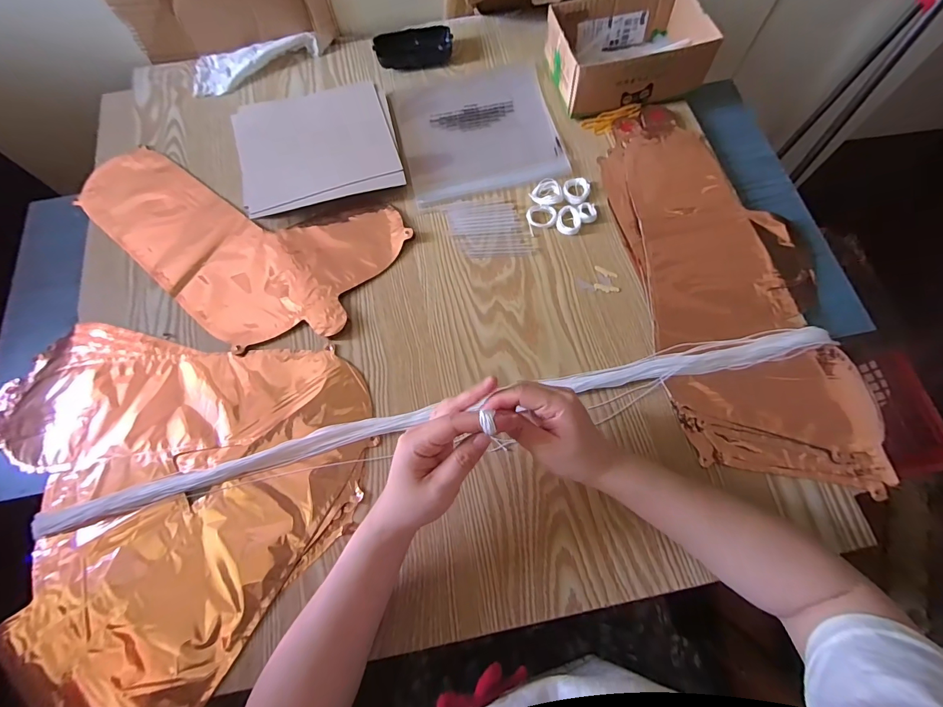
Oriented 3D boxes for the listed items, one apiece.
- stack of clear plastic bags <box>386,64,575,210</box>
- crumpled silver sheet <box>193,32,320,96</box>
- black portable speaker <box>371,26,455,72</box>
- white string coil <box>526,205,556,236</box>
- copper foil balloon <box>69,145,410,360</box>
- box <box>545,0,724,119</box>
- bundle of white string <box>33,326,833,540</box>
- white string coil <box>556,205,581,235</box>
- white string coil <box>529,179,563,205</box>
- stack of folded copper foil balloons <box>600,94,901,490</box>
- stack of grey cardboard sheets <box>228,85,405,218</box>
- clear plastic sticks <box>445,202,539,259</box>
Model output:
[{"bbox_3d":[0.006,-0.302,0.545,0.202,0.008,0.208,-14,70,-4],"label":"stack of clear plastic bags"},{"bbox_3d":[-0.312,-0.421,0.583,0.183,0.023,0.072,-15,70,-4],"label":"crumpled silver sheet"},{"bbox_3d":[-0.081,-0.435,0.581,0.108,0.025,0.048,-12,70,-3],"label":"black portable speaker"},{"bbox_3d":[0.085,-0.163,0.487,0.034,0.010,0.036,0,70,1],"label":"white string coil"},{"bbox_3d":[-0.302,-0.145,0.495,0.402,0.007,0.213,25,73,10],"label":"copper foil balloon"},{"bbox_3d":[0.198,-0.393,0.532,0.183,0.069,0.137,-12,70,-3],"label":"box"},{"bbox_3d":[-0.025,0.066,0.407,0.796,0.017,0.034,-13,70,-3],"label":"bundle of white string"},{"bbox_3d":[0.115,-0.158,0.482,0.027,0.010,0.033,-11,70,-3],"label":"white string coil"},{"bbox_3d":[0.092,-0.197,0.495,0.034,0.008,0.037,0,70,1],"label":"white string coil"},{"bbox_3d":[0.287,-0.091,0.453,0.198,0.018,0.458,-8,70,-1],"label":"stack of folded copper foil balloons"},{"bbox_3d":[-0.198,-0.267,0.521,0.197,0.016,0.161,-14,80,0],"label":"stack of grey cardboard sheets"},{"bbox_3d":[0.022,-0.151,0.490,0.098,0.004,0.077,-4,70,0],"label":"clear plastic sticks"}]

